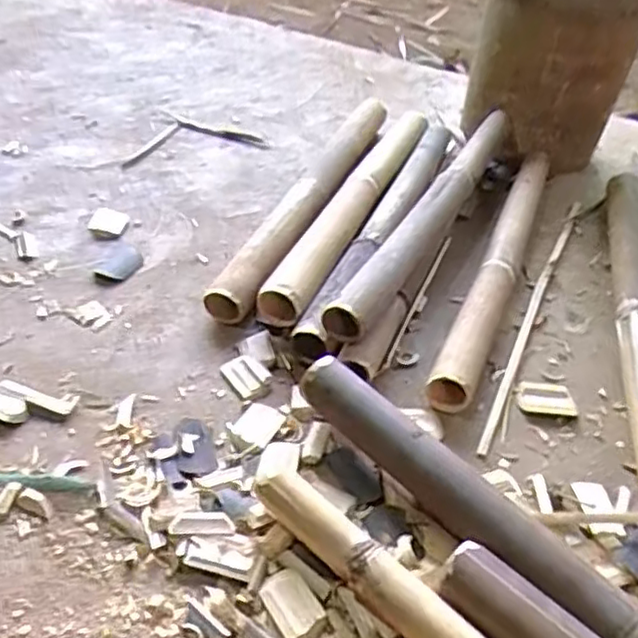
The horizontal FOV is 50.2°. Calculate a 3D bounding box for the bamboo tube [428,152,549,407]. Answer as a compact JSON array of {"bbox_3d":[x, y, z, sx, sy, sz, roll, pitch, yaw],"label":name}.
[{"bbox_3d":[0.262,-0.092,0.965,0.056,0.054,0.615,19,42,15],"label":"bamboo tube"}]

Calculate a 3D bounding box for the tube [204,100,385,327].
[{"bbox_3d":[-0.008,-0.200,1.056,0.065,0.056,0.636,16,41,12],"label":"tube"}]

